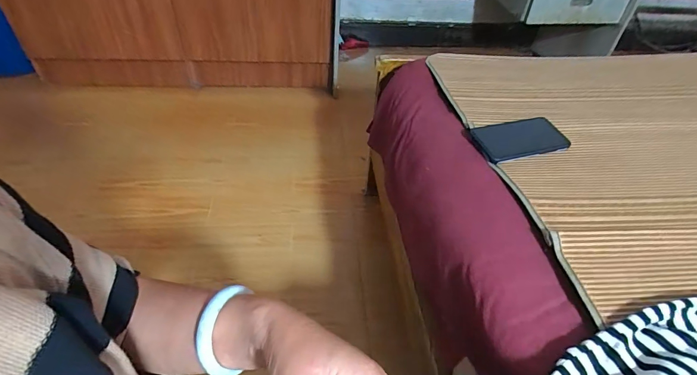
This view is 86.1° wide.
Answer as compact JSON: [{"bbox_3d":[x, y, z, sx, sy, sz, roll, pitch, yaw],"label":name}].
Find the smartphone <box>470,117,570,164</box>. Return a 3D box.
[{"bbox_3d":[0.271,-0.080,0.598,0.148,0.013,0.075,-11,58,-12],"label":"smartphone"}]

